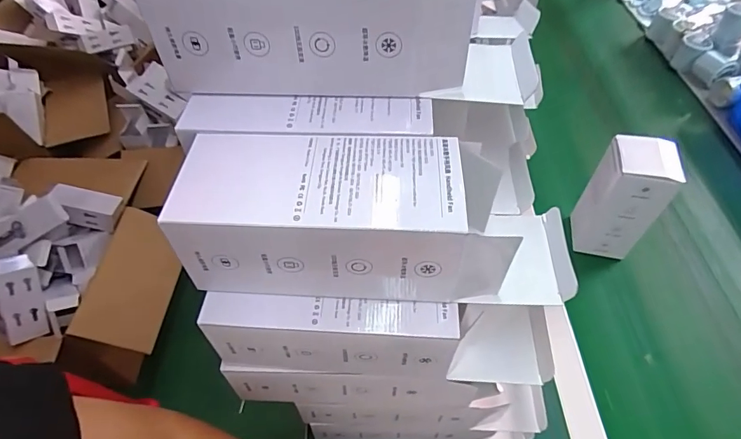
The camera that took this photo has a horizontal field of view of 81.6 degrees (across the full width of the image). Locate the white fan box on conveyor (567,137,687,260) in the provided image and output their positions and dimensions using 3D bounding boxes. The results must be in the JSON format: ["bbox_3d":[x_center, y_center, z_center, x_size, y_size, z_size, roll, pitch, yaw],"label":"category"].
[{"bbox_3d":[0.338,-0.028,0.585,0.083,0.161,0.071,13,56,9],"label":"white fan box on conveyor"}]

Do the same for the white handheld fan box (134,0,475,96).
[{"bbox_3d":[-0.035,-0.138,0.276,0.193,0.071,0.088,3,55,2],"label":"white handheld fan box"}]

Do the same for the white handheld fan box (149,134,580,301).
[{"bbox_3d":[0.004,-0.001,0.265,0.238,0.071,0.076,2,55,2],"label":"white handheld fan box"}]

